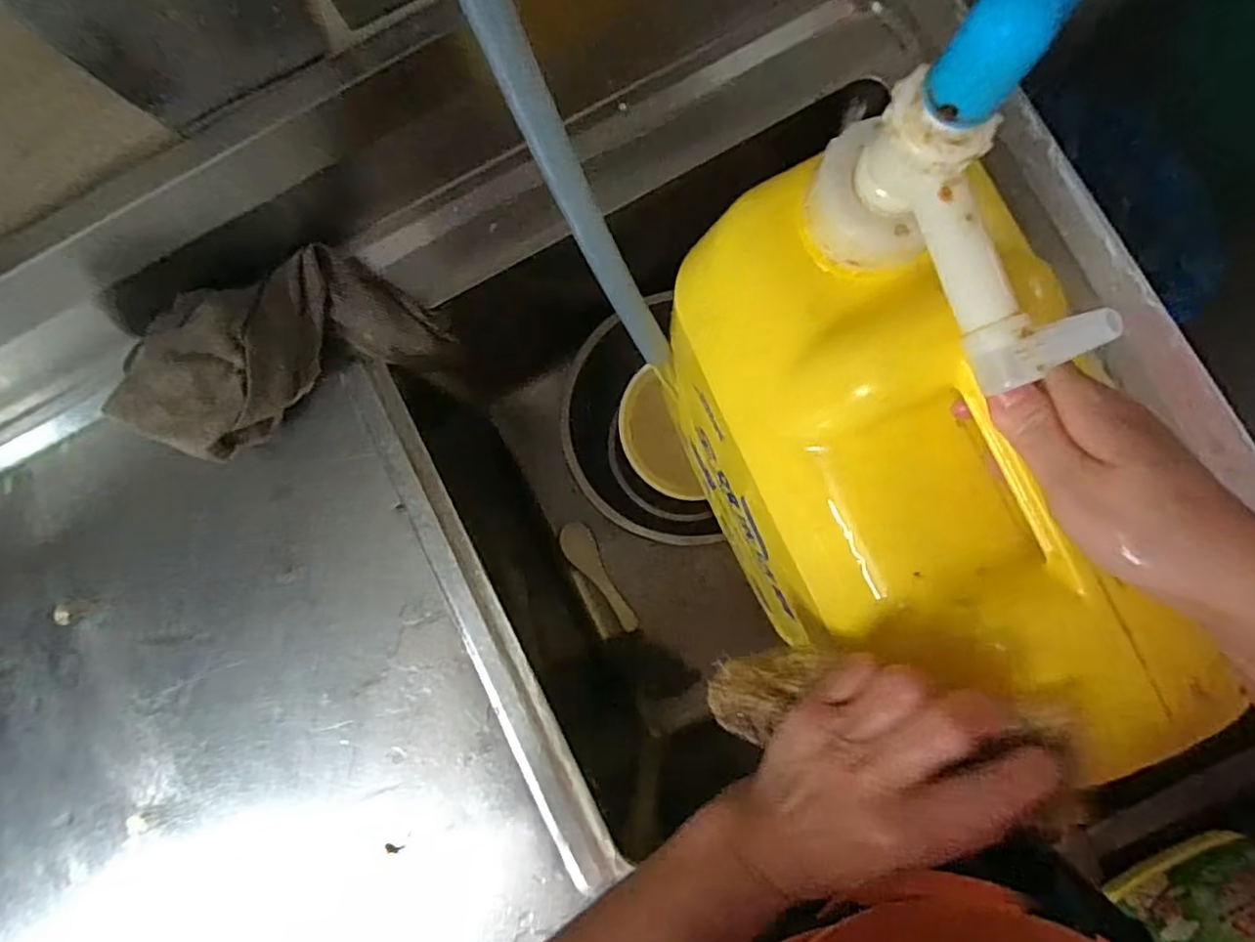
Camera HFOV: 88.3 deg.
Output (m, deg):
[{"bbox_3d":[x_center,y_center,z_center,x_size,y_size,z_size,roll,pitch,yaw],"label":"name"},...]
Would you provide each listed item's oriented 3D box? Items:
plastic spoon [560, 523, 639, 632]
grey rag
[{"bbox_3d":[-0.034,0.123,0.737,0.034,0.019,0.136,-29,84,3],"label":"plastic spoon"},{"bbox_3d":[-0.259,-0.093,0.489,0.229,0.064,0.098,-33,83,-24],"label":"grey rag"}]

